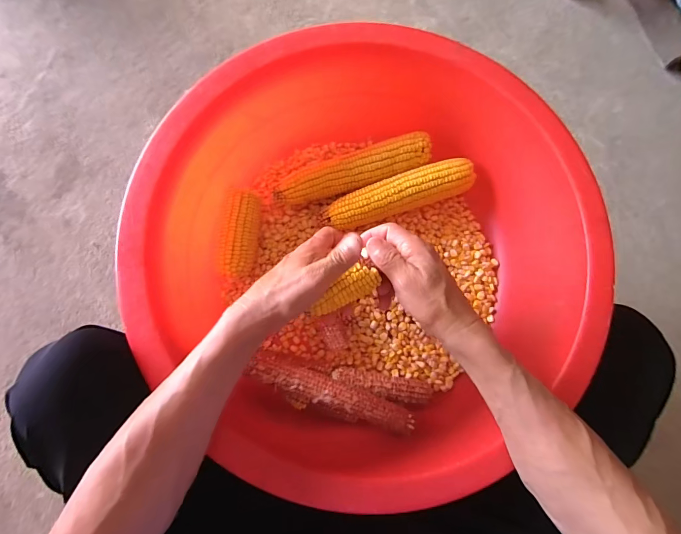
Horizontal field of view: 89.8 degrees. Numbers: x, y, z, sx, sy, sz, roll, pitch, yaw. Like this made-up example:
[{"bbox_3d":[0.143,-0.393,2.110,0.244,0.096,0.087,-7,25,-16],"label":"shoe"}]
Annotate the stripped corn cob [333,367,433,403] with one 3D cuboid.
[{"bbox_3d":[0.057,0.153,0.443,0.131,0.031,0.028,12,81,-5],"label":"stripped corn cob"}]

